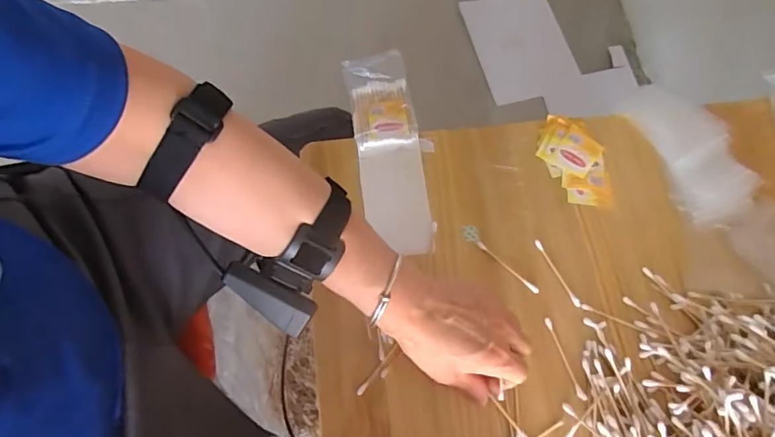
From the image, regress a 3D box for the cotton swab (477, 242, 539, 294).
[{"bbox_3d":[0.114,0.046,0.470,0.071,0.004,0.007,40,75,14],"label":"cotton swab"}]

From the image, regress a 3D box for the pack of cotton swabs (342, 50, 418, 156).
[{"bbox_3d":[-0.008,-0.124,0.522,0.063,0.014,0.110,-10,70,-3],"label":"pack of cotton swabs"}]

